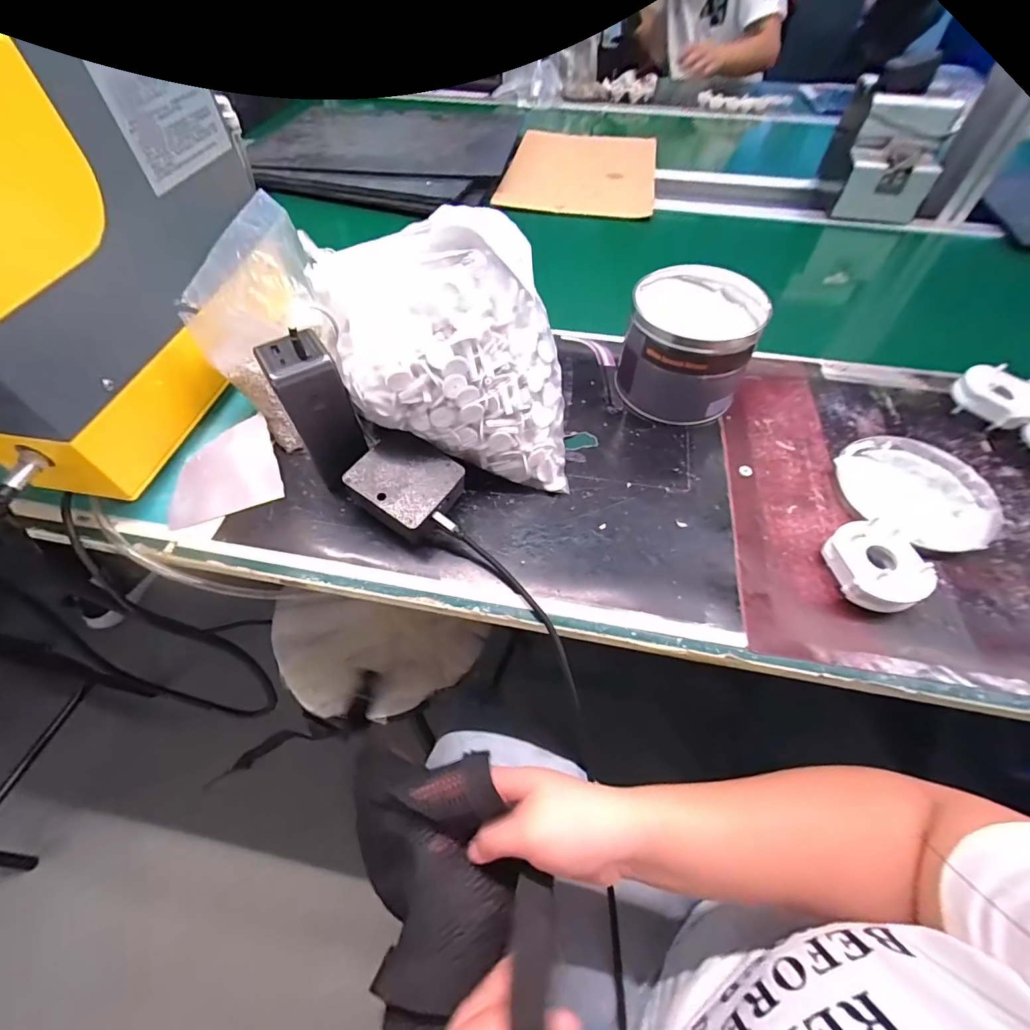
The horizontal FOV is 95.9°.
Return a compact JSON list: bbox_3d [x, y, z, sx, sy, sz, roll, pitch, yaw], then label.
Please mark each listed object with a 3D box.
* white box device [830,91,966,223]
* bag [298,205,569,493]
[{"bbox_3d":[0.599,-0.556,0.735,0.136,0.142,0.082,13,56,9],"label":"white box device"},{"bbox_3d":[-0.053,-0.145,0.419,0.207,0.173,0.169,4,55,4],"label":"bag"}]

